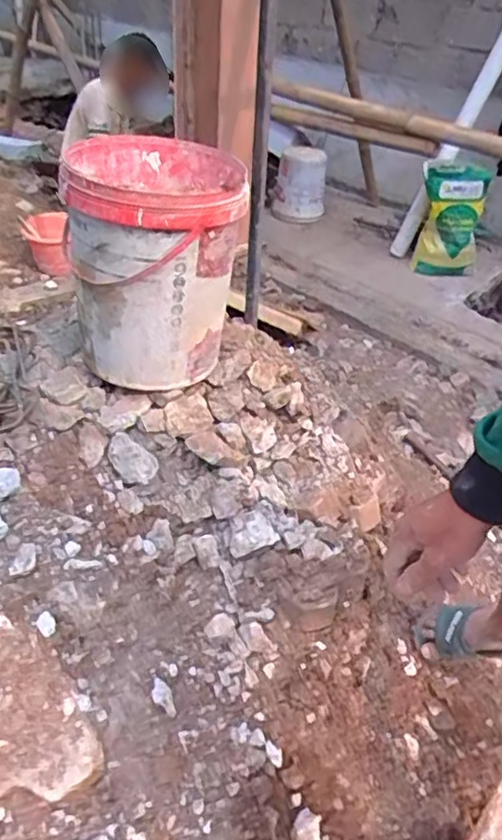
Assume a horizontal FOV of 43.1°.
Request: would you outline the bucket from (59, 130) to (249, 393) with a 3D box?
[{"bbox_3d":[-0.175,-0.277,1.163,0.295,0.368,0.317,2,37,-2],"label":"bucket"}]

